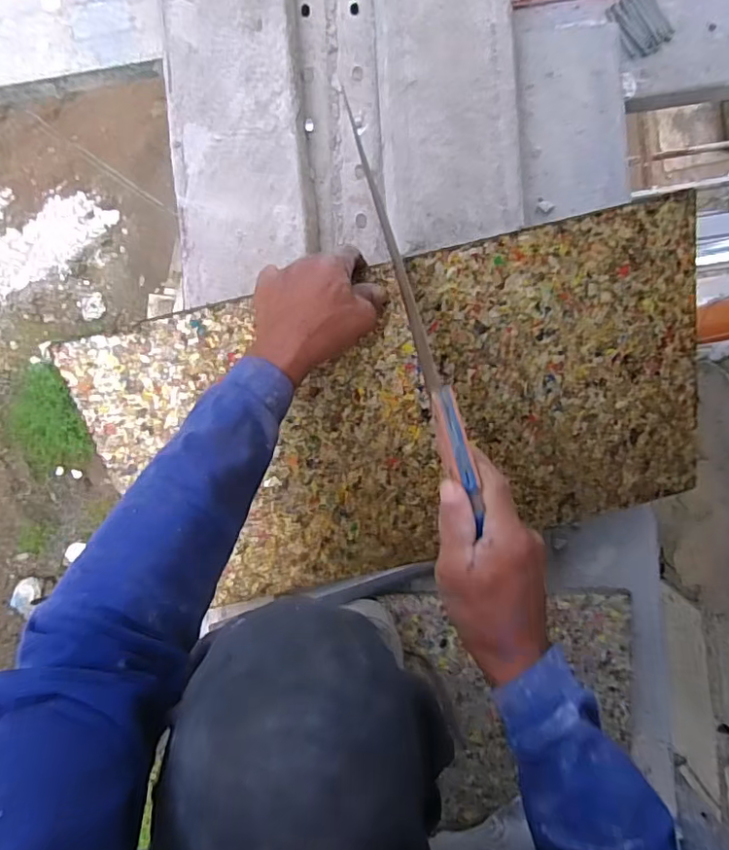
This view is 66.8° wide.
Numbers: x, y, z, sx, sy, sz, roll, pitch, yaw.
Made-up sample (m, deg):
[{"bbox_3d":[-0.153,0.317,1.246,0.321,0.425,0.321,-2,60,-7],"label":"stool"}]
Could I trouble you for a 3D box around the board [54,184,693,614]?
[{"bbox_3d":[0.048,0.003,0.557,0.586,0.012,0.322,-13,115,-1],"label":"board"}]

